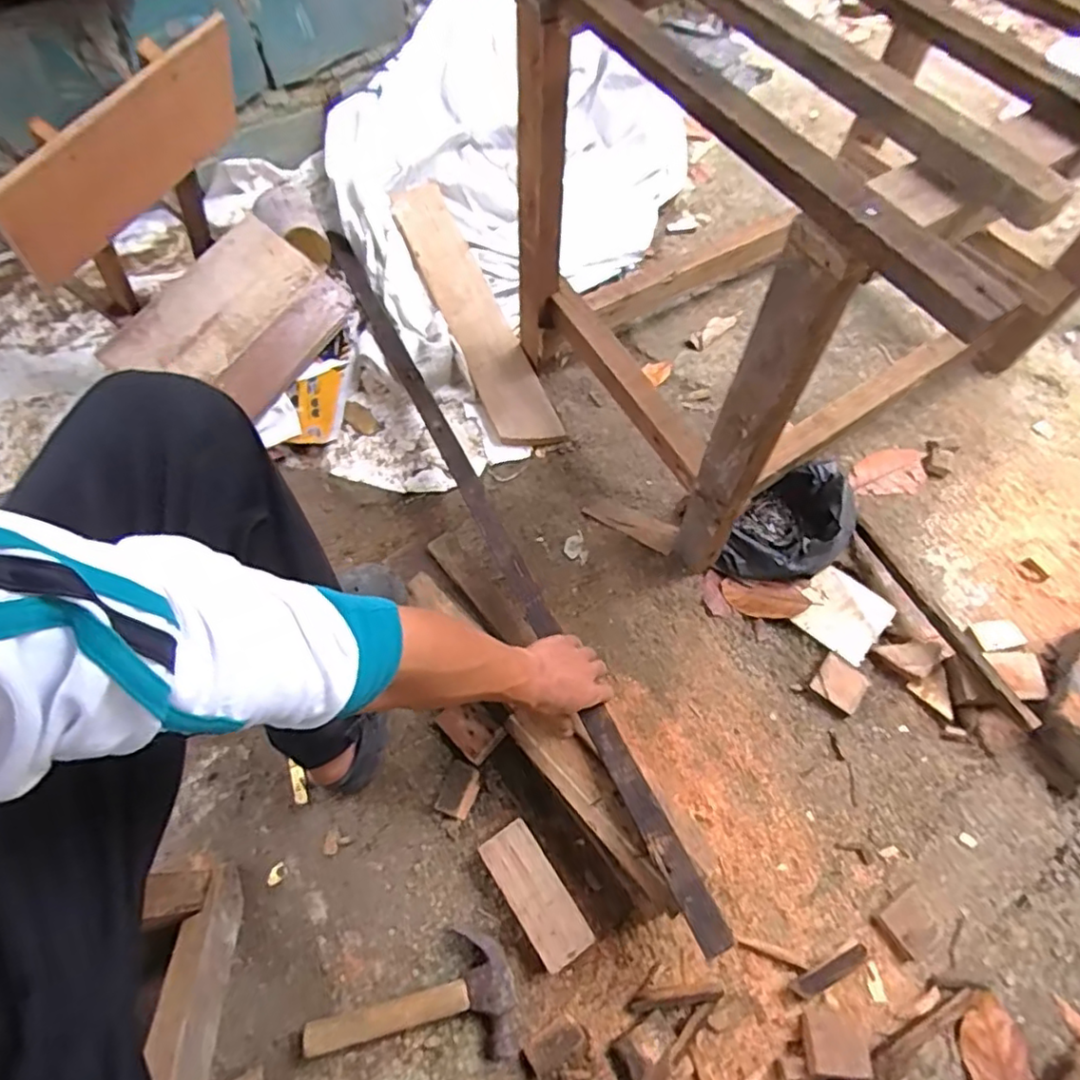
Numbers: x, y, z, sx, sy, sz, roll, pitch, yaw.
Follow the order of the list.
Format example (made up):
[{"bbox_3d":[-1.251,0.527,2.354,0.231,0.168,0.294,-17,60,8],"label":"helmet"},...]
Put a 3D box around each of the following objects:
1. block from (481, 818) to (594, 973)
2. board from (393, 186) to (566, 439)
[{"bbox_3d":[-0.005,0.399,0.698,0.061,0.046,0.146,-32,67,-14],"label":"block"},{"bbox_3d":[-0.125,-0.414,1.094,0.105,0.026,0.620,-21,69,-12],"label":"board"}]

